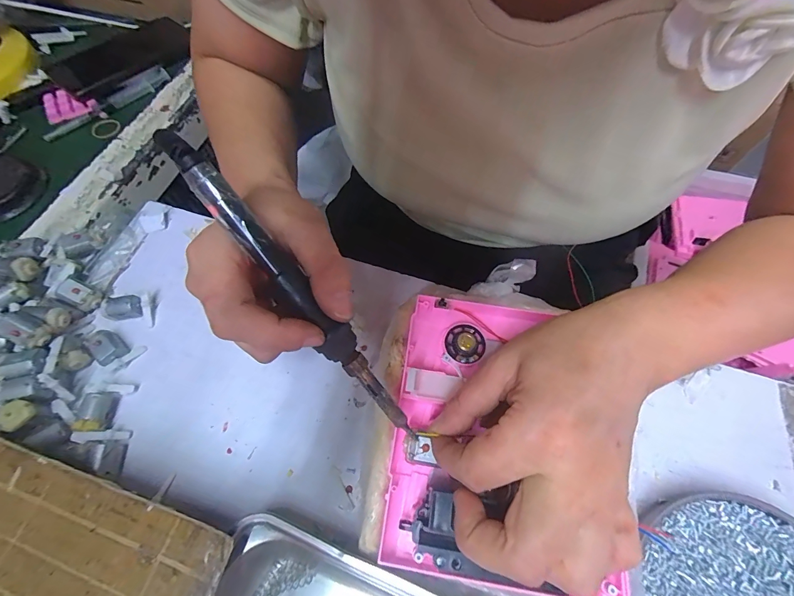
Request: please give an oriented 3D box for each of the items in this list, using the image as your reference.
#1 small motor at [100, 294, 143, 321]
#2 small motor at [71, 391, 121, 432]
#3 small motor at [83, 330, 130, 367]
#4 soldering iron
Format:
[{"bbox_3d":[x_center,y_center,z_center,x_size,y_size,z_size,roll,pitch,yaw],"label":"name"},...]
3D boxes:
[{"bbox_3d":[-0.226,0.009,0.290,0.023,0.020,0.015,-13,64,-6],"label":"small motor"},{"bbox_3d":[-0.216,0.082,0.253,0.015,0.019,0.028,-7,63,-3],"label":"small motor"},{"bbox_3d":[-0.228,0.040,0.276,0.025,0.017,0.021,39,70,18],"label":"small motor"},{"bbox_3d":[-0.050,-0.001,0.181,0.018,0.016,0.184,-41,103,-18],"label":"soldering iron"}]

